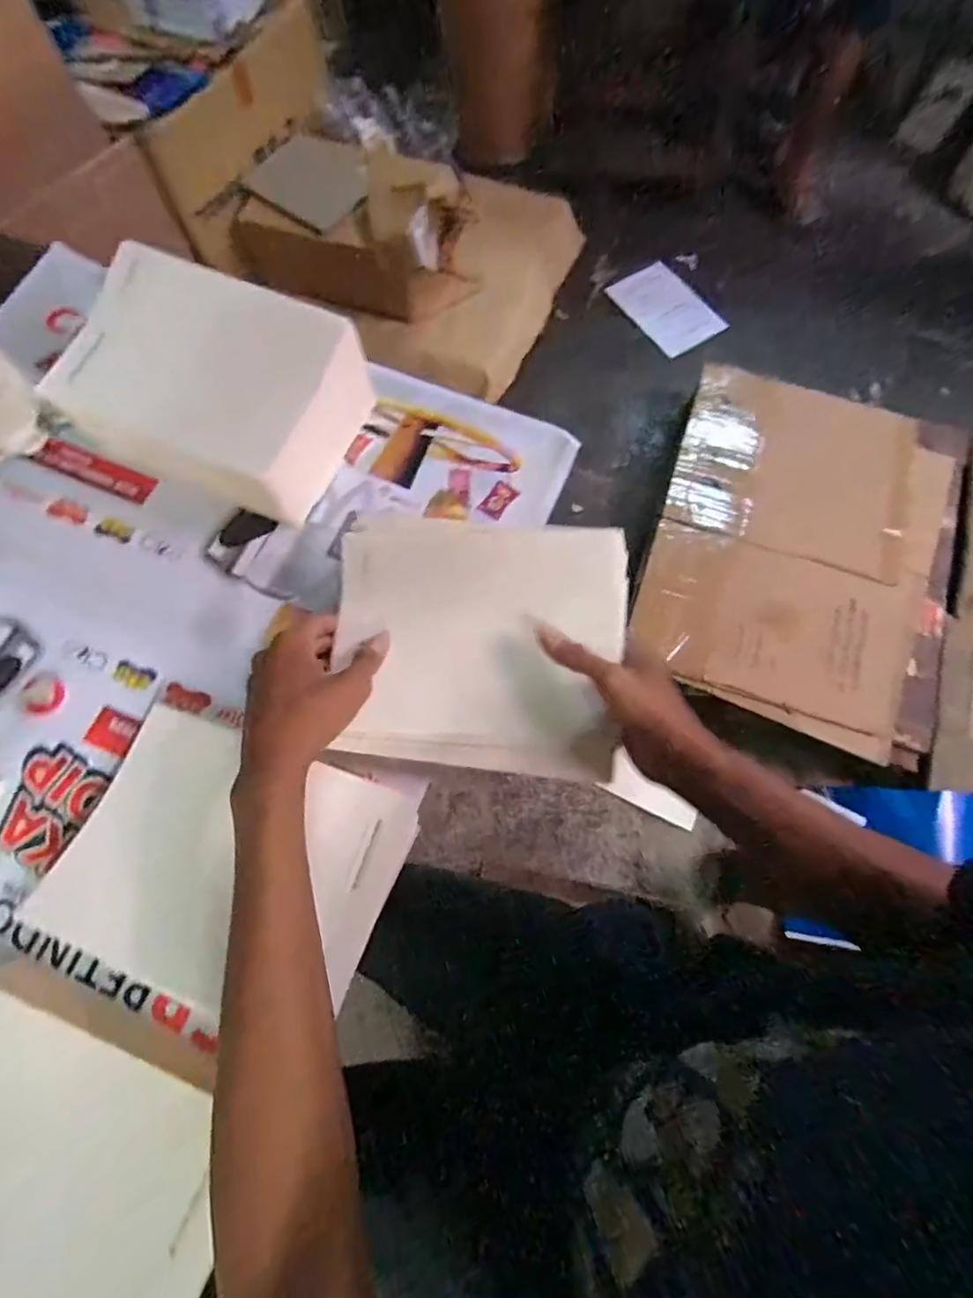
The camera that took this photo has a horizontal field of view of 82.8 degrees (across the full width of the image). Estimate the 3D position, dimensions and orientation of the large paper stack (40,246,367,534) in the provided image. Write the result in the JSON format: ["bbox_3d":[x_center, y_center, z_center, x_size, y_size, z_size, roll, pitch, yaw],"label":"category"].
[{"bbox_3d":[-0.238,-0.230,0.492,0.220,0.113,0.148,19,72,7],"label":"large paper stack"}]

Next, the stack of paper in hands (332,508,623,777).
[{"bbox_3d":[-0.009,-0.010,0.436,0.220,0.039,0.196,6,71,3],"label":"stack of paper in hands"}]

